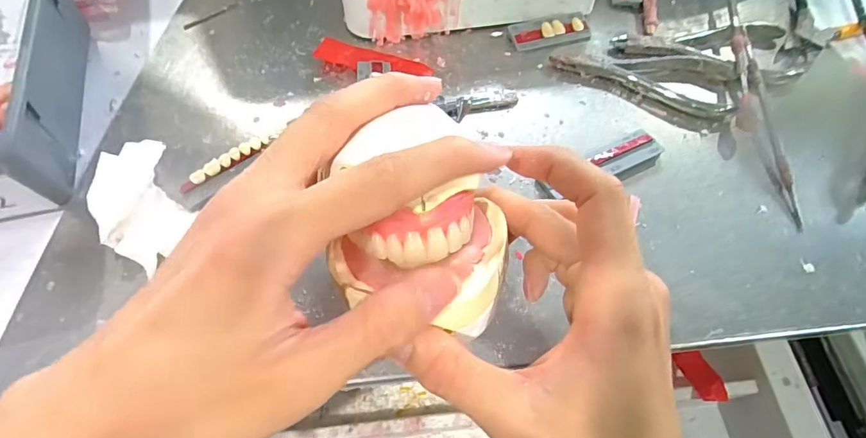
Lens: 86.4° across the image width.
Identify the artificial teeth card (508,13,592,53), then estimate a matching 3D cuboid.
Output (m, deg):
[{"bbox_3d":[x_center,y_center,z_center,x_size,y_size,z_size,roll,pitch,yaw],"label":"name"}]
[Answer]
[{"bbox_3d":[0.089,-0.141,0.345,0.062,0.008,0.024,-13,64,-7],"label":"artificial teeth card"}]

